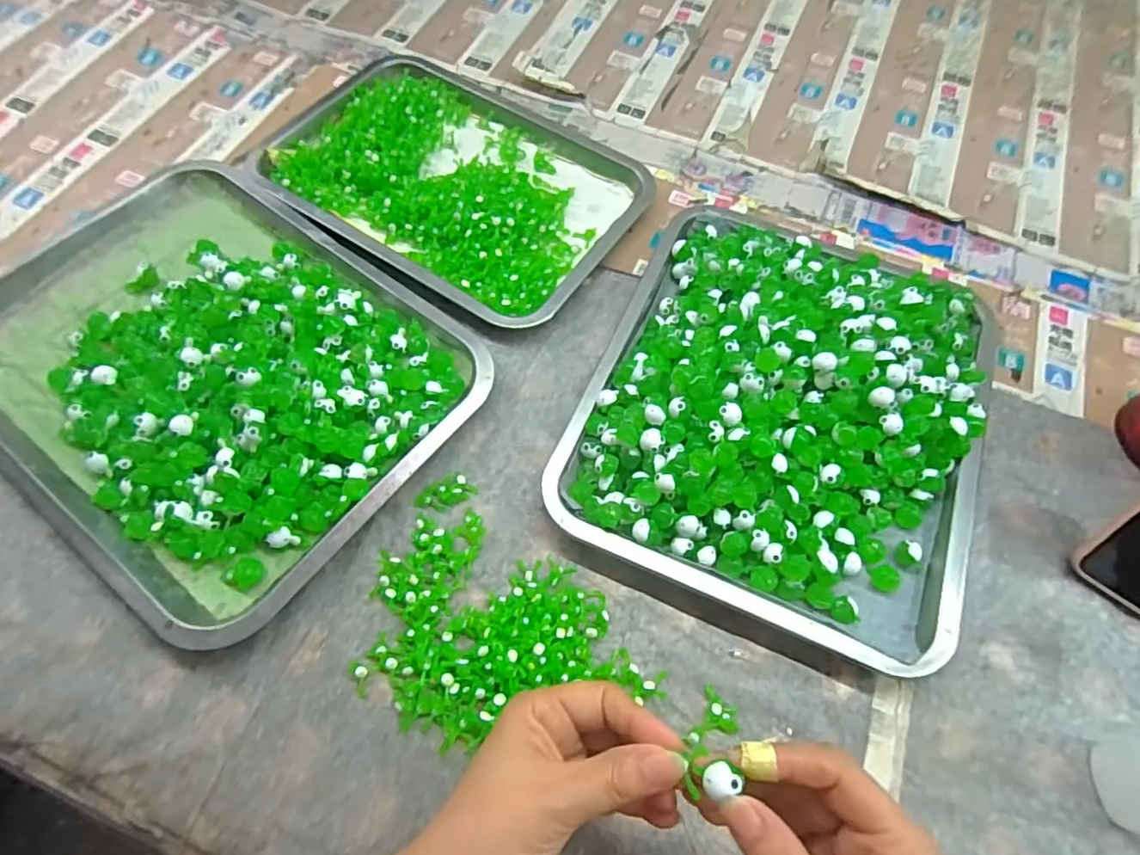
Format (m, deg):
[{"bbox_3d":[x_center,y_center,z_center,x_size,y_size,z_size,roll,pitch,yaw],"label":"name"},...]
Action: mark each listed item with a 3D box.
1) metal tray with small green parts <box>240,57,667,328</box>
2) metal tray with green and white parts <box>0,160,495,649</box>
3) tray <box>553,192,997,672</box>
[{"bbox_3d":[-0.100,-0.220,0.511,0.309,0.027,0.216,32,67,13],"label":"metal tray with small green parts"},{"bbox_3d":[-0.262,-0.049,0.417,0.350,0.033,0.267,33,67,14],"label":"metal tray with green and white parts"},{"bbox_3d":[0.153,-0.029,0.409,0.258,0.056,0.309,21,65,8],"label":"tray"}]

